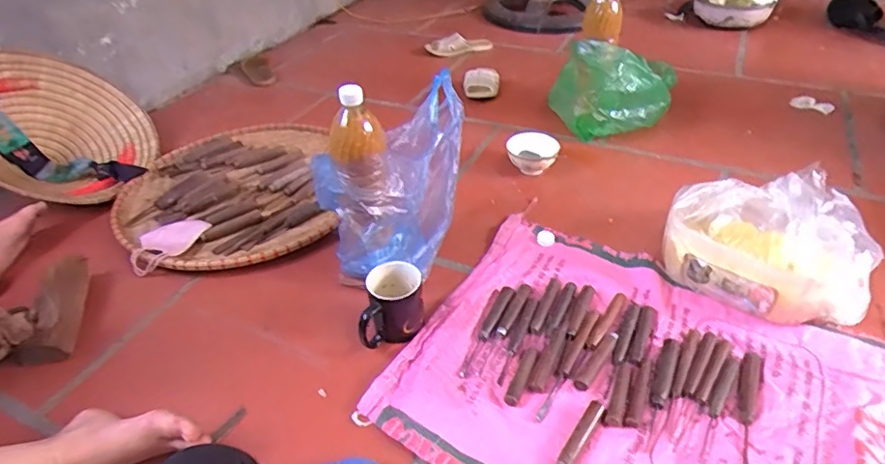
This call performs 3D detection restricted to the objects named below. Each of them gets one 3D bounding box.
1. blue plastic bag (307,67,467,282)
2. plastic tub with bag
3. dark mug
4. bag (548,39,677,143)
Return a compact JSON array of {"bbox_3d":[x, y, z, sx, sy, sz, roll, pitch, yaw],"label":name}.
[{"bbox_3d":[-0.086,-0.084,0.914,0.227,0.239,0.236,-2,39,2],"label":"blue plastic bag"},{"bbox_3d":[0.518,0.012,0.868,0.278,0.156,0.213,22,45,29],"label":"plastic tub with bag"},{"bbox_3d":[-0.076,0.107,0.807,0.103,0.085,0.083,-11,39,-10],"label":"dark mug"},{"bbox_3d":[0.376,-0.324,1.264,0.281,0.190,0.177,12,41,18],"label":"bag"}]

